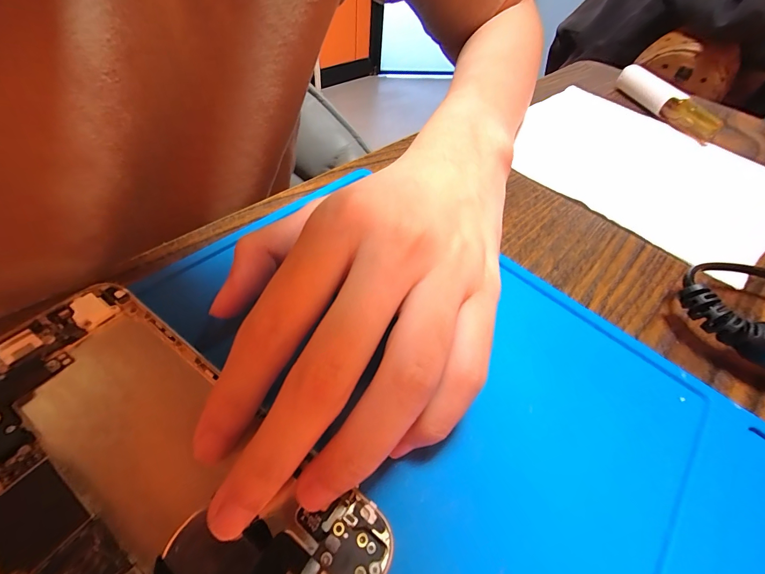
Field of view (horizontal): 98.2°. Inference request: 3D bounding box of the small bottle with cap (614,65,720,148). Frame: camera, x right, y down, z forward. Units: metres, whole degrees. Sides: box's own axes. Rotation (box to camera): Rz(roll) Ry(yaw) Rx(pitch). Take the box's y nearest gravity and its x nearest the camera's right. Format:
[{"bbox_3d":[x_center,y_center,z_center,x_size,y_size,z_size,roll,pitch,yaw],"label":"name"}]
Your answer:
[{"bbox_3d":[0.236,-0.156,0.277,0.021,0.021,0.106,-6,53,-10],"label":"small bottle with cap"}]

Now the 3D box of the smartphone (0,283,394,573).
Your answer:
[{"bbox_3d":[-0.068,0.053,0.091,0.136,0.006,0.065,33,56,16],"label":"smartphone"}]

